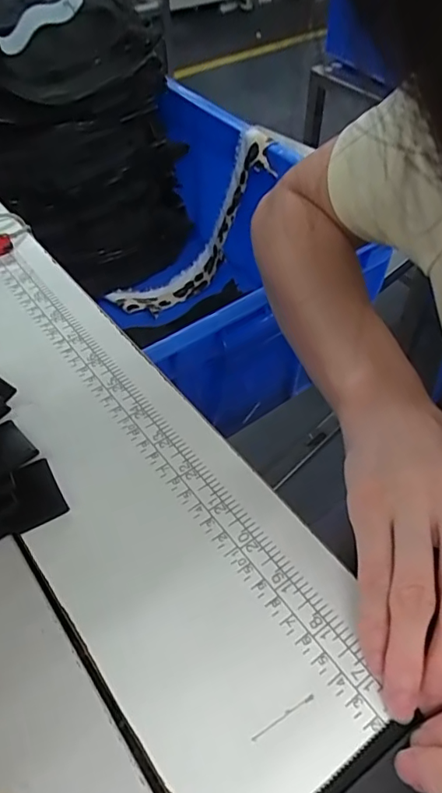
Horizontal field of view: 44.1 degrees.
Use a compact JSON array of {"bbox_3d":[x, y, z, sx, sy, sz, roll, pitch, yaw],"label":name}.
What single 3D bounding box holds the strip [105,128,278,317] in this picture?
[{"bbox_3d":[-0.032,-0.203,0.662,0.103,0.260,0.059,8,41,-38],"label":"strip"}]

